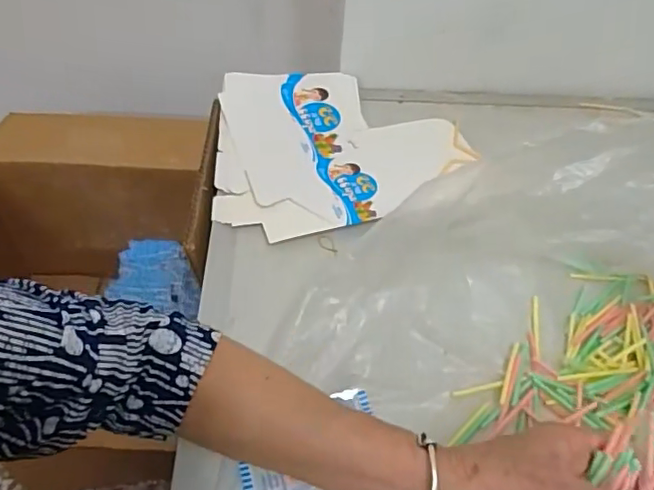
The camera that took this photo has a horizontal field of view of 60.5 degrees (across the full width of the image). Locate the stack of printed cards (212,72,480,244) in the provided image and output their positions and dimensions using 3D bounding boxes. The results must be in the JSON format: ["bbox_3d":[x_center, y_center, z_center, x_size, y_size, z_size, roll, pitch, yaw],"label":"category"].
[{"bbox_3d":[0.017,-0.111,0.632,0.275,0.029,0.259,-2,49,-4],"label":"stack of printed cards"}]

